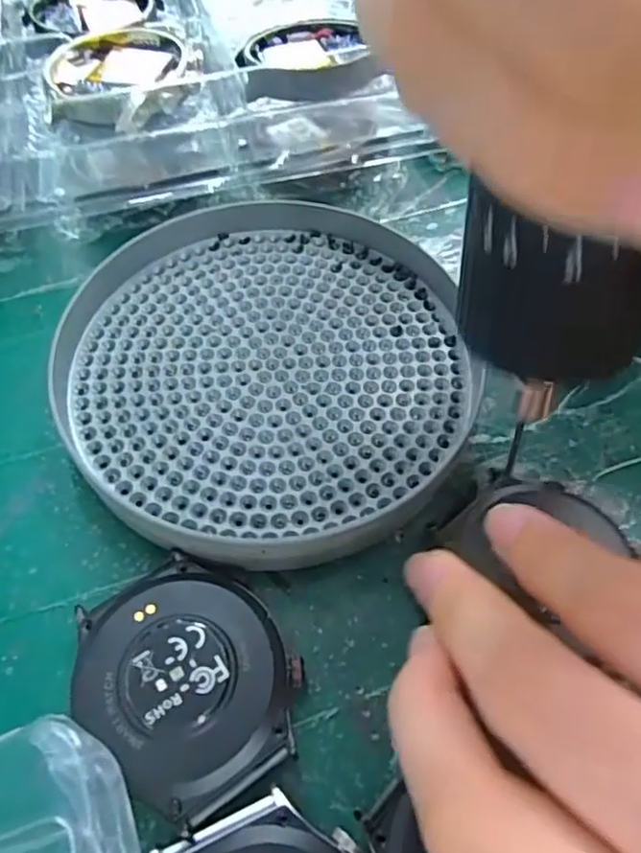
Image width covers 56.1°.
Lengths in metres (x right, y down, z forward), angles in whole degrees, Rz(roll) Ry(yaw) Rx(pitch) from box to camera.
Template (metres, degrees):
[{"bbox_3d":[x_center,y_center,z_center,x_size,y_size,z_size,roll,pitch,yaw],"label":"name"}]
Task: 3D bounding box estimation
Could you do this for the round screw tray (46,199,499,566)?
[{"bbox_3d":[-0.015,-0.020,0.173,0.113,0.011,0.118,0,58,0],"label":"round screw tray"}]

